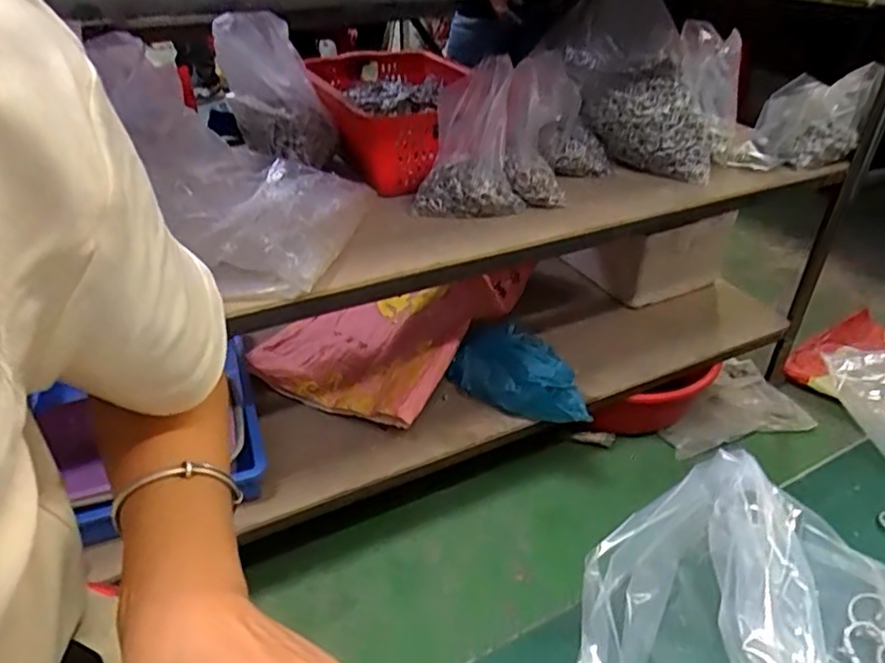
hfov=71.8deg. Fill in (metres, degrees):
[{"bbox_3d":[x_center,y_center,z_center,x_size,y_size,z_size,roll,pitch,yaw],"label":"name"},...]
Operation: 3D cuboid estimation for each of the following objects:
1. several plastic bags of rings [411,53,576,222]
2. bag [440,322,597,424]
[{"bbox_3d":[0.084,-0.318,0.985,0.250,0.212,0.193,3,35,5],"label":"several plastic bags of rings"},{"bbox_3d":[0.145,0.076,1.146,0.262,0.131,0.115,26,42,32],"label":"bag"}]

